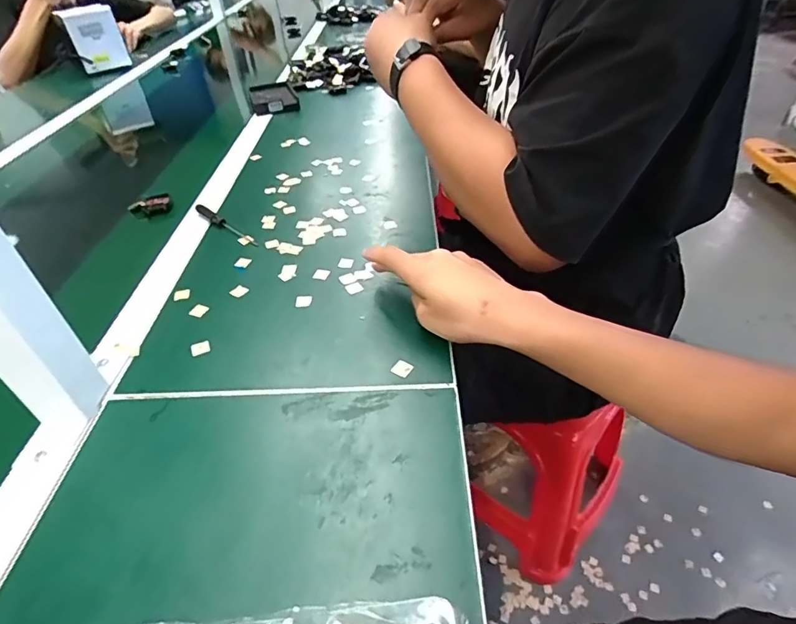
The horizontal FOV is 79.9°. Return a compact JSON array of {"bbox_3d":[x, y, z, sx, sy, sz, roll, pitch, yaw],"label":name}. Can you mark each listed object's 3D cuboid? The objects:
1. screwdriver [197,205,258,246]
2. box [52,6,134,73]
[{"bbox_3d":[-0.223,-0.113,0.613,0.124,0.011,0.013,27,50,32],"label":"screwdriver"},{"bbox_3d":[-0.793,-0.716,1.251,0.126,0.141,0.034,-25,45,-22],"label":"box"}]

